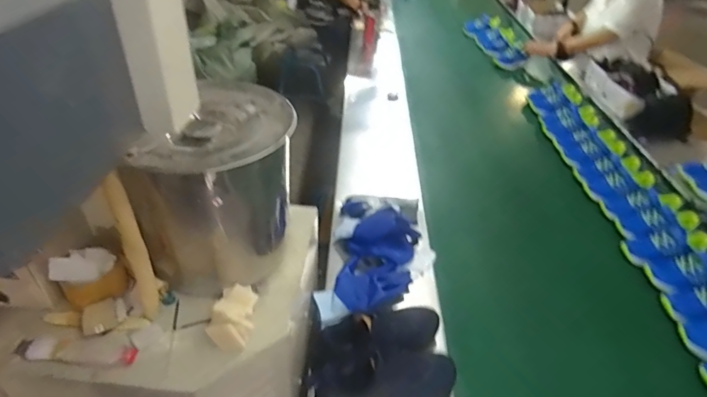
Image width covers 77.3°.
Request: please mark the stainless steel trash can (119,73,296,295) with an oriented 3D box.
[{"bbox_3d":[-0.189,-0.008,0.699,0.184,0.249,0.236,3,37,-1],"label":"stainless steel trash can"}]

